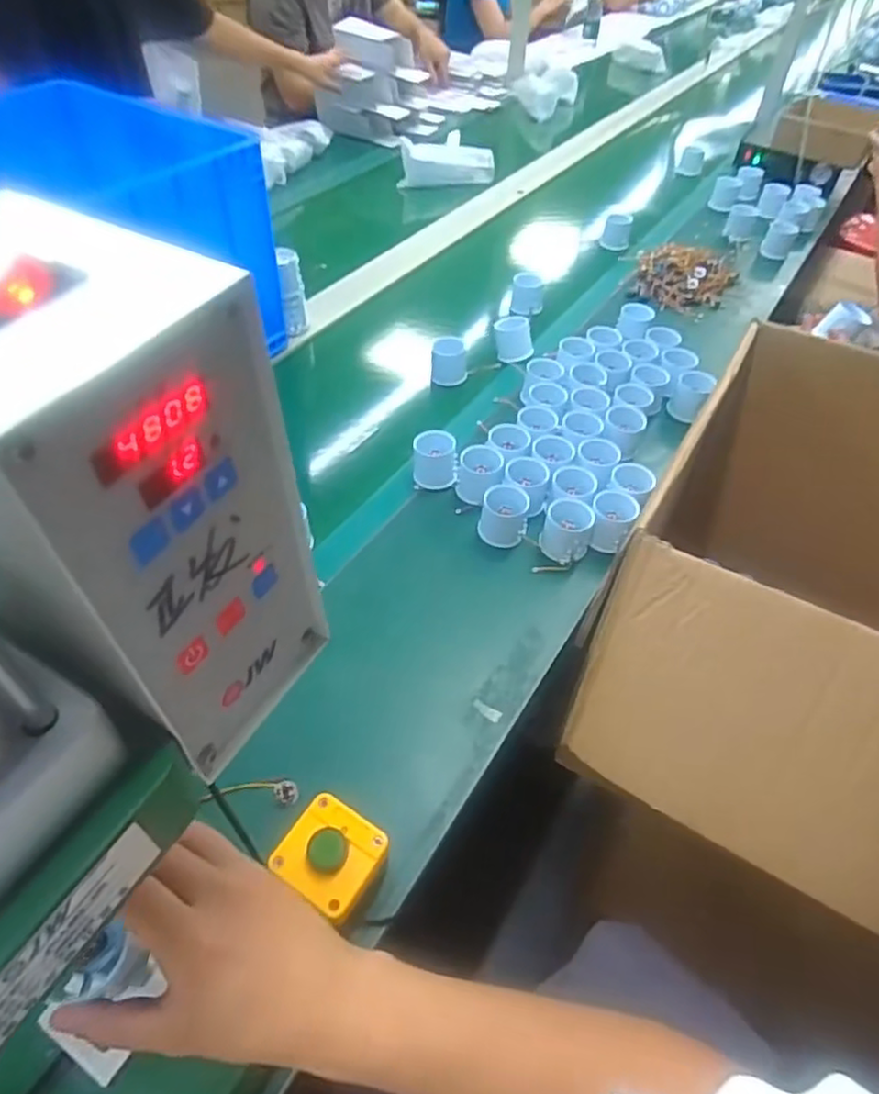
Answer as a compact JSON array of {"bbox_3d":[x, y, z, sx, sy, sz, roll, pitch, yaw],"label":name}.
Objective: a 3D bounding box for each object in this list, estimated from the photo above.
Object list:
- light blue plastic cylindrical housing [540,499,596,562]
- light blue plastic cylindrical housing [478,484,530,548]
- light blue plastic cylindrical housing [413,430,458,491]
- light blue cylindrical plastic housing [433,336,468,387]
[{"bbox_3d":[0.145,-0.019,0.750,0.052,0.047,0.053,1,48,-1],"label":"light blue plastic cylindrical housing"},{"bbox_3d":[0.072,-0.032,0.760,0.052,0.045,0.044,14,49,10],"label":"light blue plastic cylindrical housing"},{"bbox_3d":[-0.005,-0.106,0.816,0.054,0.051,0.052,0,48,-2],"label":"light blue plastic cylindrical housing"},{"bbox_3d":[0.015,-0.285,1.019,0.051,0.057,0.041,-1,48,-3],"label":"light blue cylindrical plastic housing"}]

